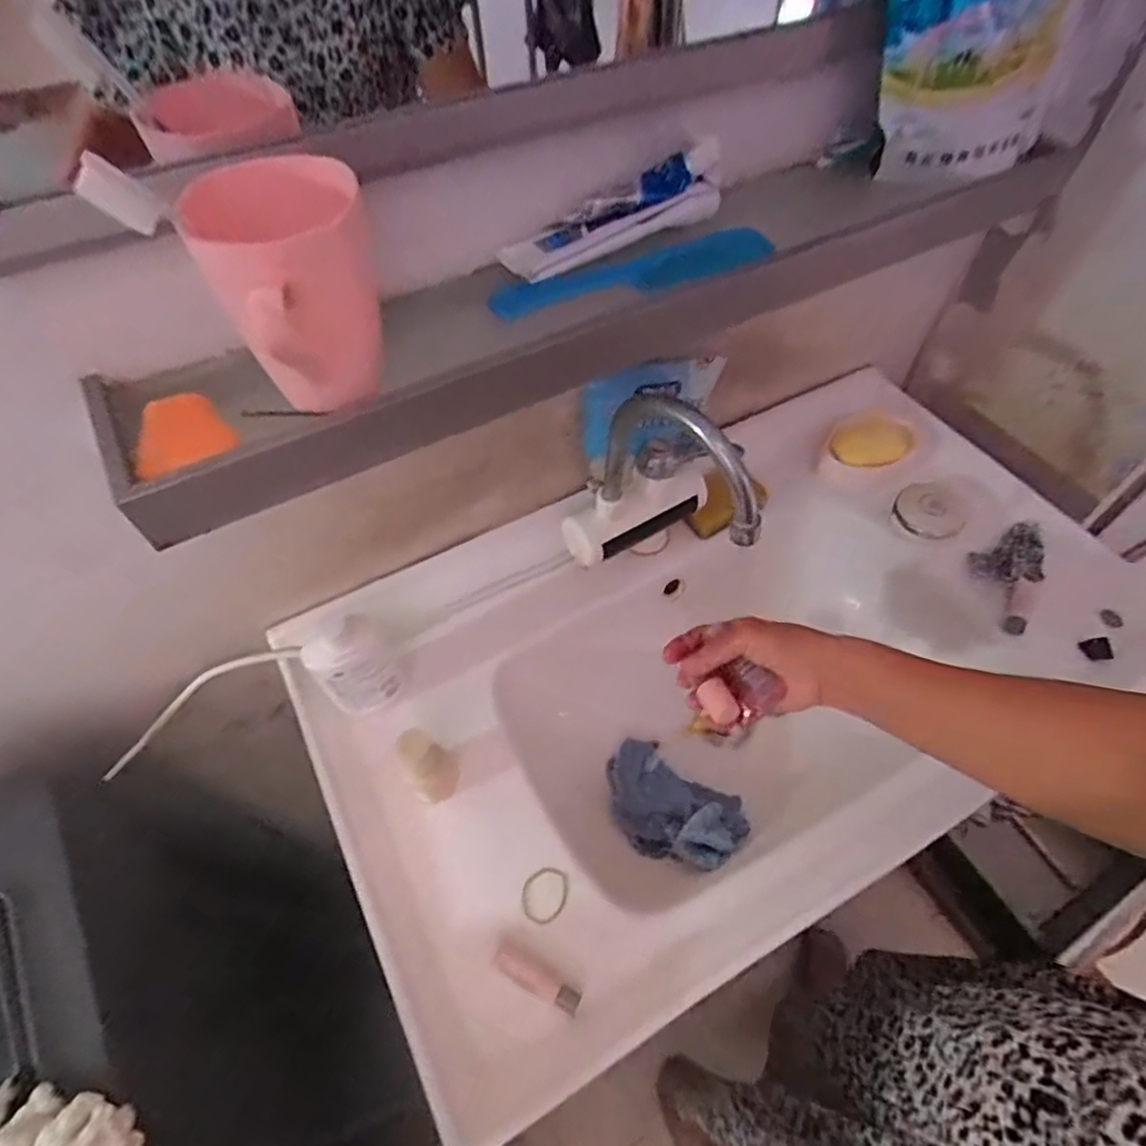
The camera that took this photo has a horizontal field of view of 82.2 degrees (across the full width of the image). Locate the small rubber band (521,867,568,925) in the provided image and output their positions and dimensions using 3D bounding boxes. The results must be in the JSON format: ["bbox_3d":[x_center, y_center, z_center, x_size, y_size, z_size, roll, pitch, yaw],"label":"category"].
[{"bbox_3d":[-0.023,0.261,0.534,0.036,0.004,0.044,13,44,5],"label":"small rubber band"}]

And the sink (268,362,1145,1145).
[{"bbox_3d":[0.158,0.093,0.688,0.792,0.199,0.468,-28,59,-15],"label":"sink"}]

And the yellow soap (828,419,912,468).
[{"bbox_3d":[0.346,-0.152,0.766,0.096,0.024,0.057,-4,56,1],"label":"yellow soap"}]

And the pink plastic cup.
[{"bbox_3d":[-0.149,-0.159,0.365,0.088,0.108,0.133,-27,59,-15],"label":"pink plastic cup"}]

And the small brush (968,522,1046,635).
[{"bbox_3d":[0.455,-0.004,0.689,0.065,0.026,0.136,26,61,19],"label":"small brush"}]

